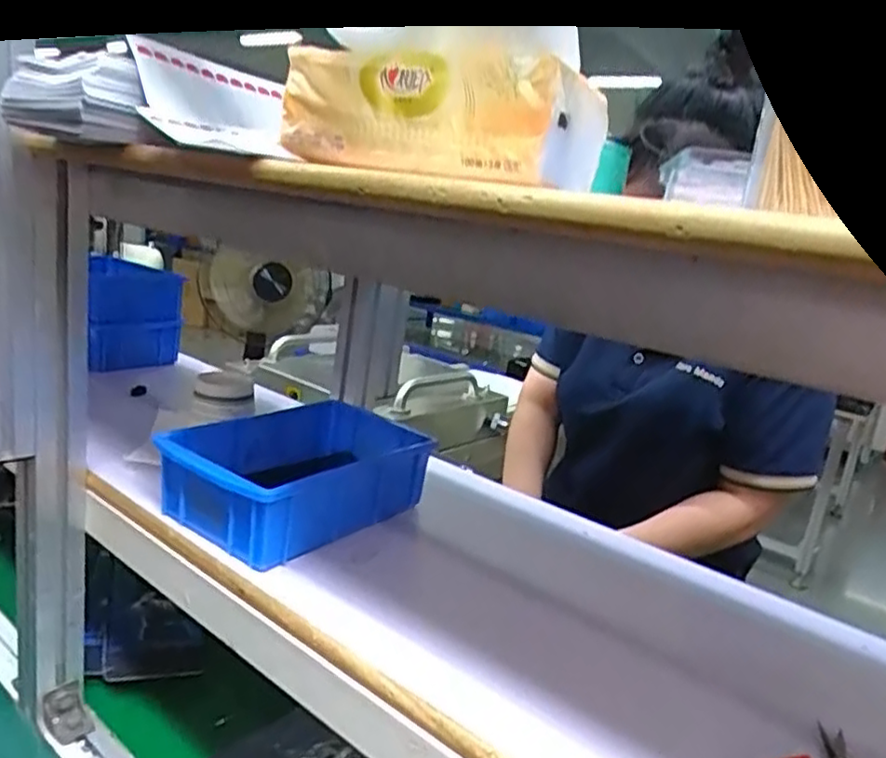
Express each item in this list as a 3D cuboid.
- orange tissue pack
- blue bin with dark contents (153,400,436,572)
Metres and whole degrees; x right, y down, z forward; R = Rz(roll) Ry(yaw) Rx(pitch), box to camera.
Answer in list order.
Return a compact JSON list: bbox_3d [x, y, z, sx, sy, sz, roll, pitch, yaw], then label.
[{"bbox_3d":[0.000,-0.121,0.317,0.127,0.049,0.084,14,16,22],"label":"orange tissue pack"},{"bbox_3d":[-0.115,0.076,0.552,0.133,0.061,0.199,19,18,36],"label":"blue bin with dark contents"}]

